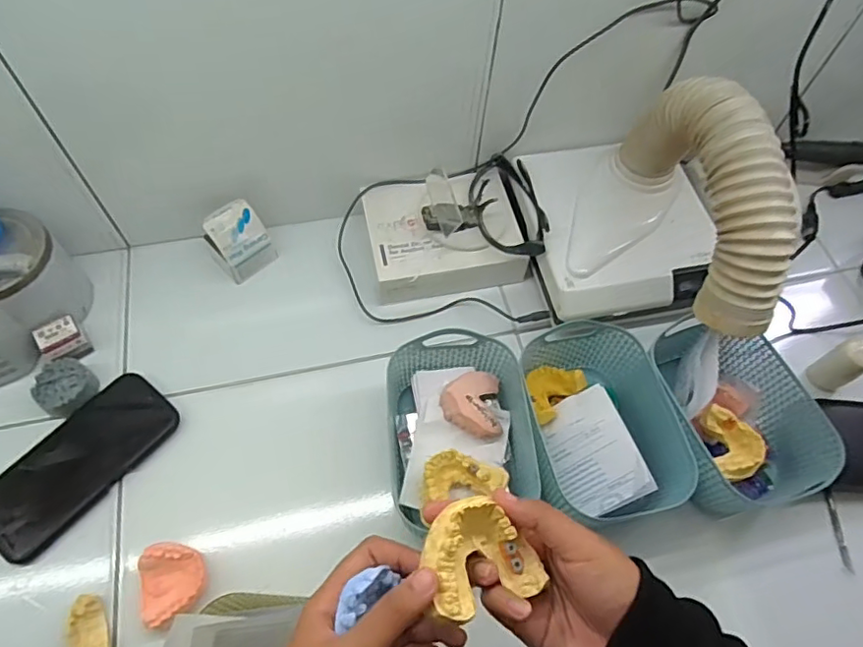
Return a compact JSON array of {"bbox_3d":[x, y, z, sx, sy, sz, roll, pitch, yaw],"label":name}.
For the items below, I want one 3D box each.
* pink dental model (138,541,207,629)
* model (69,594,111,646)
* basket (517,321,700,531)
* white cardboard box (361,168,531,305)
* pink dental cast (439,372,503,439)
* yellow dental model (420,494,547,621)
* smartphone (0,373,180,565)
[{"bbox_3d":[-0.209,0.209,0.461,0.052,0.032,0.059,-19,63,-13],"label":"pink dental model"},{"bbox_3d":[-0.267,0.238,0.444,0.021,0.027,0.044,-23,64,-16],"label":"model"},{"bbox_3d":[0.140,0.089,0.507,0.124,0.071,0.164,-12,61,-10],"label":"basket"},{"bbox_3d":[0.012,-0.099,0.619,0.166,0.060,0.136,-9,61,-8],"label":"white cardboard box"},{"bbox_3d":[0.036,0.071,0.509,0.054,0.025,0.059,-1,60,-4],"label":"pink dental cast"},{"bbox_3d":[0.026,0.121,0.301,0.059,0.029,0.052,-18,64,-13],"label":"yellow dental model"},{"bbox_3d":[-0.314,0.123,0.508,0.079,0.010,0.168,37,64,8],"label":"smartphone"}]

